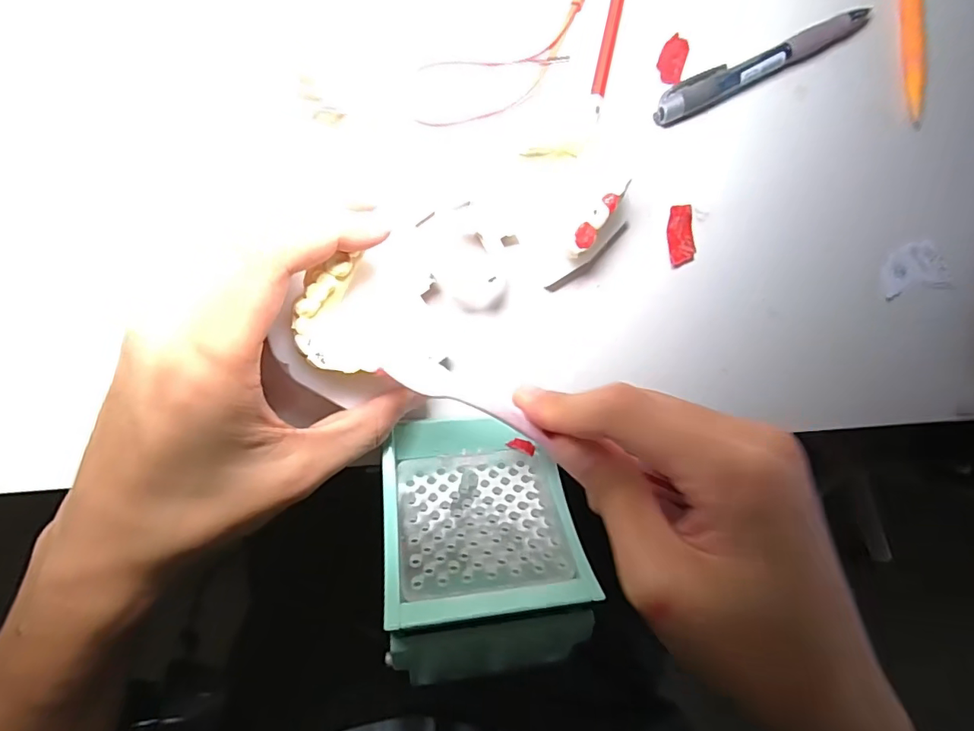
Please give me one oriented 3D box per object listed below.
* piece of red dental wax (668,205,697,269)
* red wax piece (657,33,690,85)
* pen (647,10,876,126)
[{"bbox_3d":[0.098,-0.065,0.254,0.015,0.004,0.029,-7,96,-19],"label":"piece of red dental wax"},{"bbox_3d":[0.095,-0.156,0.257,0.014,0.004,0.025,17,88,-9],"label":"red wax piece"},{"bbox_3d":[0.143,-0.157,0.261,0.137,0.009,0.016,-28,95,-8],"label":"pen"}]

